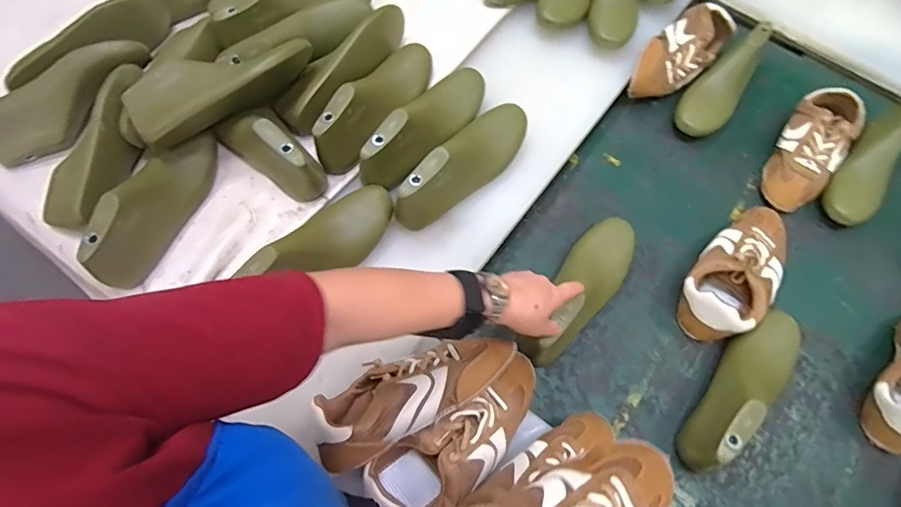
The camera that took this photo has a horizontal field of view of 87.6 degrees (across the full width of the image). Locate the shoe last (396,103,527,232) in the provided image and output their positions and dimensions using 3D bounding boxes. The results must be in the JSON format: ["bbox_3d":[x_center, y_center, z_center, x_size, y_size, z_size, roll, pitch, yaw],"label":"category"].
[{"bbox_3d":[0.022,-0.130,0.661,0.084,0.100,0.240,41,63,12],"label":"shoe last"}]

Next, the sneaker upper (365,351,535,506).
[{"bbox_3d":[0.019,0.201,0.517,0.215,0.075,0.077,-34,73,-13],"label":"sneaker upper"}]

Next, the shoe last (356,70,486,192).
[{"bbox_3d":[-0.030,-0.191,0.670,0.088,0.077,0.249,36,62,11],"label":"shoe last"}]

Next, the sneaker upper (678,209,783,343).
[{"bbox_3d":[0.418,0.021,0.673,0.245,0.077,0.107,-42,75,-16],"label":"sneaker upper"}]

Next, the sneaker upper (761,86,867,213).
[{"bbox_3d":[0.578,-0.168,0.751,0.098,0.063,0.224,35,72,12],"label":"sneaker upper"}]

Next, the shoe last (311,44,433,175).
[{"bbox_3d":[-0.102,-0.228,0.676,0.077,0.077,0.249,24,70,8],"label":"shoe last"}]

